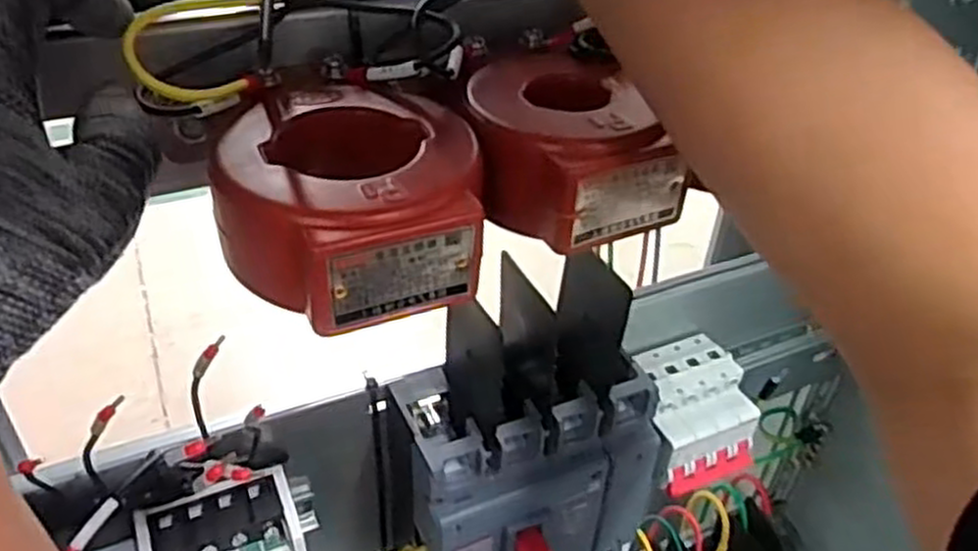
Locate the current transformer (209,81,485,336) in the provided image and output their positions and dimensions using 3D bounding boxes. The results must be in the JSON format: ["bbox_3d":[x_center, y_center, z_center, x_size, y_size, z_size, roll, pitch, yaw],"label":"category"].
[{"bbox_3d":[-0.049,-0.028,0.269,0.083,0.038,0.095,-13,40,-20],"label":"current transformer"}]

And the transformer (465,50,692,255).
[{"bbox_3d":[0.025,-0.053,0.299,0.067,0.041,0.084,-13,40,-20],"label":"transformer"}]

